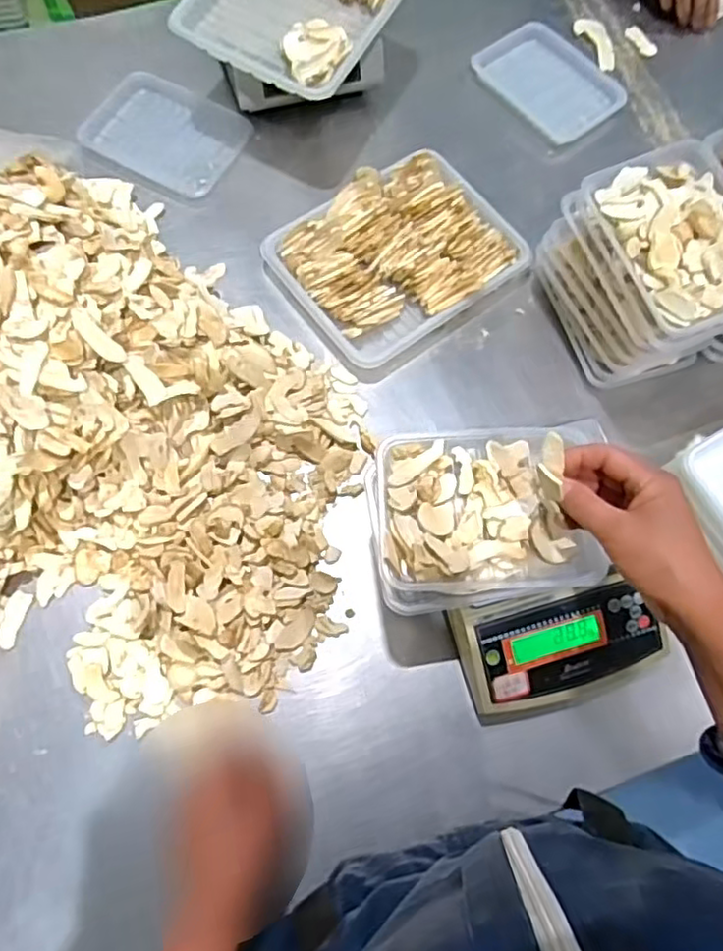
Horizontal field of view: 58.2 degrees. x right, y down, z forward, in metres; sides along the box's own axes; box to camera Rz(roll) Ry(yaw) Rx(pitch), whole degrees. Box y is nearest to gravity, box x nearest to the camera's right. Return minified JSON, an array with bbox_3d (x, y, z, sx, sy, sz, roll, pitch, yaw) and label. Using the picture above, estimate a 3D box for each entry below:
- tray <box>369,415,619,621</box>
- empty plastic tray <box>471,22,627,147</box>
[{"bbox_3d":[0.103,0.030,0.543,0.187,0.047,0.143,-5,72,-4],"label":"tray"},{"bbox_3d":[0.258,-0.537,0.887,0.143,0.024,0.183,-38,77,-13],"label":"empty plastic tray"}]

